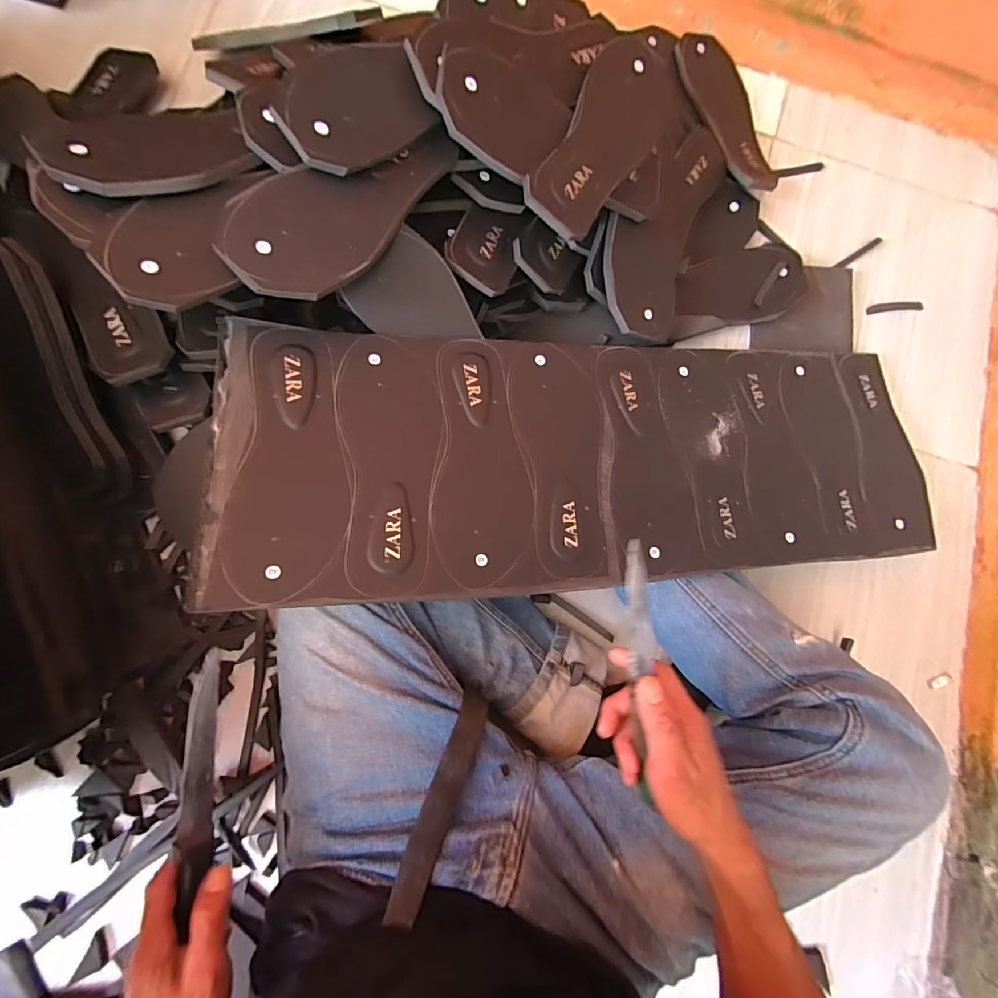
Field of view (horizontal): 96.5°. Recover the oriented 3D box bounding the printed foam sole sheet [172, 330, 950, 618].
[{"bbox_3d":[0.133,-0.046,0.469,0.770,0.016,0.255,-2,76,-14],"label":"printed foam sole sheet"}]

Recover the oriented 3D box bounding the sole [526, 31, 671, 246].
[{"bbox_3d":[0.114,-0.388,0.474,0.091,0.013,0.268,32,75,-18],"label":"sole"}]

